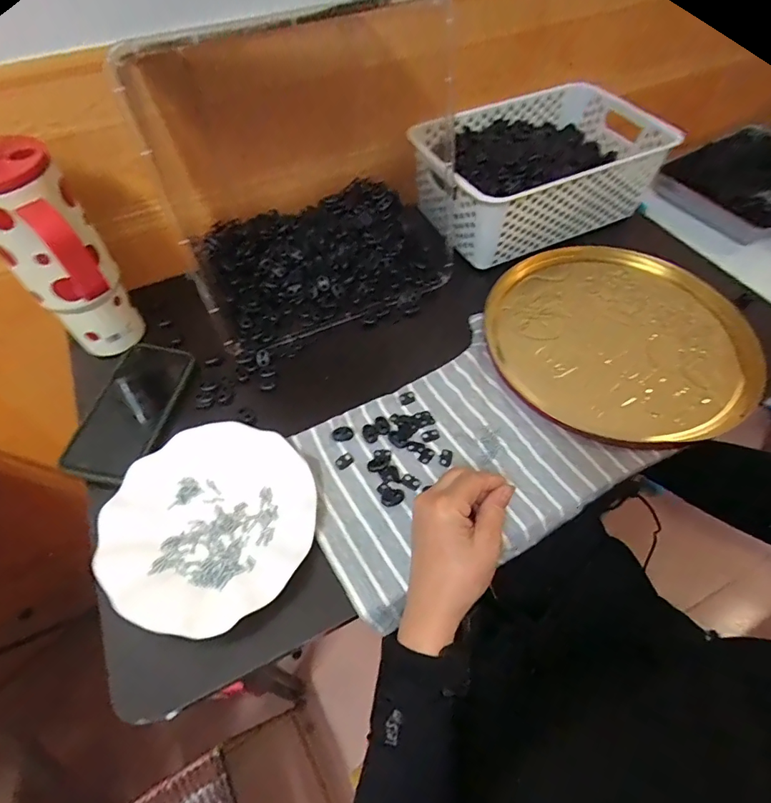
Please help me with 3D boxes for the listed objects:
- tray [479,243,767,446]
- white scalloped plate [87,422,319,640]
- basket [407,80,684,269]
[{"bbox_3d":[0.271,-0.080,0.531,0.298,0.014,0.275,-26,59,-16],"label":"tray"},{"bbox_3d":[-0.154,0.105,0.411,0.178,0.021,0.179,-1,55,1],"label":"white scalloped plate"},{"bbox_3d":[0.199,-0.325,0.627,0.320,0.105,0.212,-24,58,-15],"label":"basket"}]

